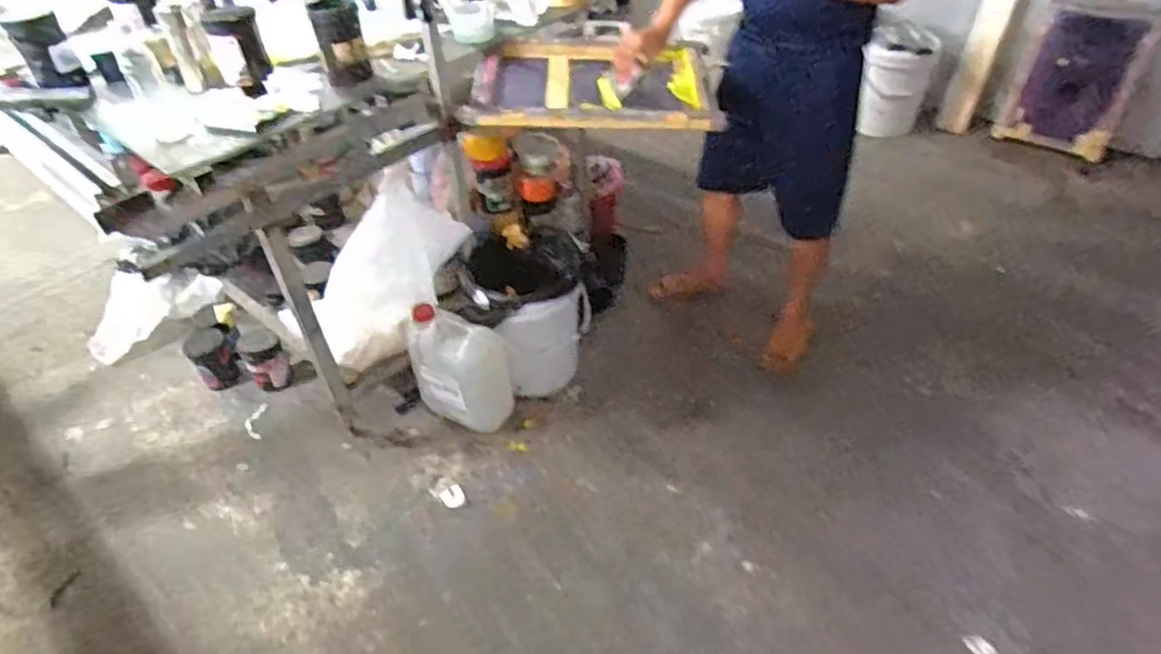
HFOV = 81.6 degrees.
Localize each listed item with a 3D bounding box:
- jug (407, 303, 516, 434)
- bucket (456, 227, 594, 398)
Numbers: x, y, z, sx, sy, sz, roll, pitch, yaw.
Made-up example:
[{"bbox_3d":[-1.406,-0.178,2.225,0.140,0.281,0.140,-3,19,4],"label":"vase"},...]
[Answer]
[{"bbox_3d":[-0.302,0.106,1.681,0.244,0.302,0.145,18,47,23],"label":"jug"},{"bbox_3d":[-0.140,-0.045,1.779,0.312,0.347,0.324,-2,41,2],"label":"bucket"}]

